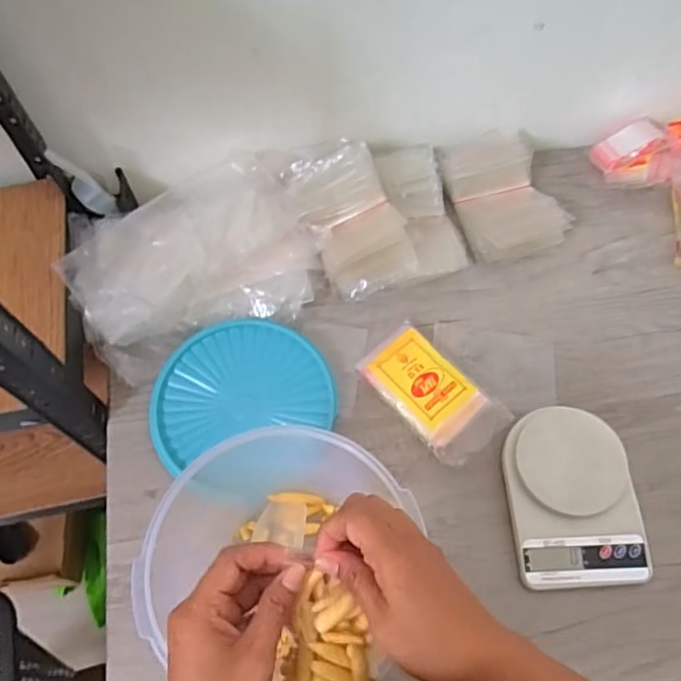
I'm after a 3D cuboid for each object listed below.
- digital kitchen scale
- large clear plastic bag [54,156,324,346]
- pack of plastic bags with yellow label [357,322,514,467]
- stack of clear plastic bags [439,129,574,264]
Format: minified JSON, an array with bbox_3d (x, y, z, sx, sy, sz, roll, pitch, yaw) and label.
[{"bbox_3d":[0.244,0.161,0.645,0.133,0.040,0.180,-4,64,-1],"label":"digital kitchen scale"},{"bbox_3d":[-0.176,-0.102,0.752,0.287,0.093,0.203,-23,65,-10],"label":"large clear plastic bag"},{"bbox_3d":[0.104,0.059,0.707,0.090,0.026,0.162,-40,69,-17],"label":"pack of plastic bags with yellow label"},{"bbox_3d":[0.211,-0.195,0.798,0.118,0.069,0.167,-15,64,-6],"label":"stack of clear plastic bags"}]

